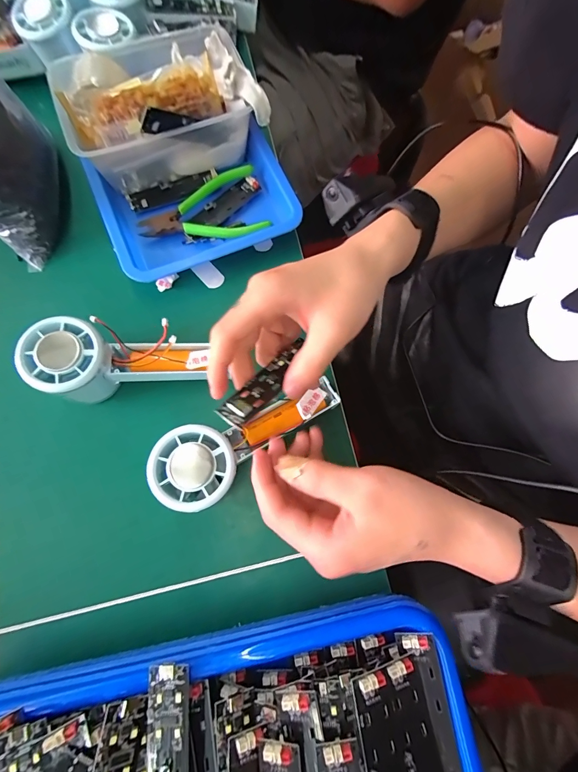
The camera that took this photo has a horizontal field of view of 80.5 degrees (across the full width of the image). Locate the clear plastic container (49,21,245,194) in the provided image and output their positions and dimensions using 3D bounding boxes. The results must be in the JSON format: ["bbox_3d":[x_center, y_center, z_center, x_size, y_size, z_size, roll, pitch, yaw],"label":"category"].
[{"bbox_3d":[-0.120,-0.262,0.319,0.167,0.072,0.115,-23,78,-6],"label":"clear plastic container"}]

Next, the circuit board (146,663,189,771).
[{"bbox_3d":[-0.068,0.208,0.191,0.024,0.006,0.090,-4,76,-2],"label":"circuit board"}]

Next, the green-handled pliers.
[{"bbox_3d":[-0.084,-0.166,0.328,0.118,0.012,0.073,-16,77,-4],"label":"green-handled pliers"}]

